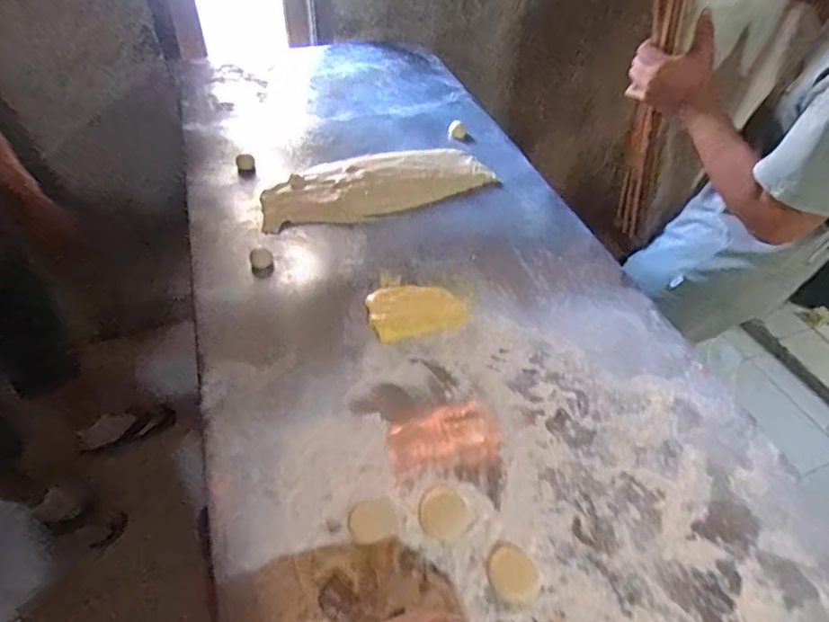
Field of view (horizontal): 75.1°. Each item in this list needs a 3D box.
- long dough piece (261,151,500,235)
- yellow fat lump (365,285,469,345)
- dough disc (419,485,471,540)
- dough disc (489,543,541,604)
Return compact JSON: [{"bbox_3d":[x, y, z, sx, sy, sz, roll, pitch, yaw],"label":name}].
[{"bbox_3d":[-0.064,-0.222,0.944,0.422,0.035,0.152,-8,49,-10],"label":"long dough piece"},{"bbox_3d":[0.001,-0.005,0.757,0.132,0.015,0.094,-15,49,-14],"label":"yellow fat lump"},{"bbox_3d":[0.030,0.211,0.563,0.052,0.007,0.053,0,47,0],"label":"dough disc"},{"bbox_3d":[0.099,0.258,0.532,0.047,0.004,0.053,-4,47,-4],"label":"dough disc"}]

